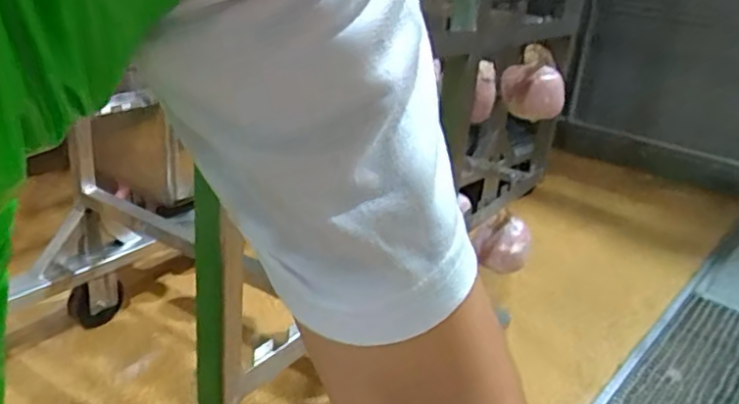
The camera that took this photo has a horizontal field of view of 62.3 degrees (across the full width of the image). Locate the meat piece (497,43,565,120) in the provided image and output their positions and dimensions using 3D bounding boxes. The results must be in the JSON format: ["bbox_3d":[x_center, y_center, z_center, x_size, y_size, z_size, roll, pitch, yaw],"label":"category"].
[{"bbox_3d":[0.346,-0.244,1.294,0.137,0.149,0.099,9,24,9],"label":"meat piece"}]

